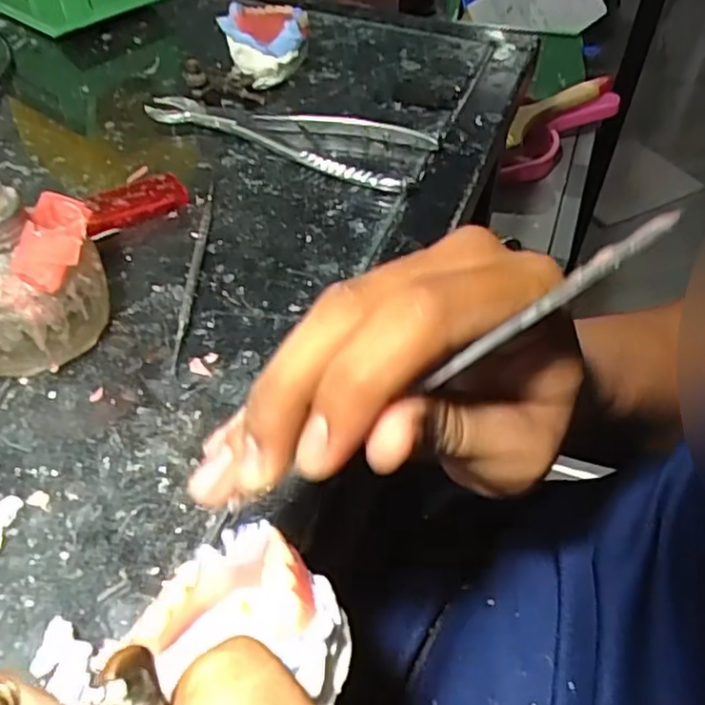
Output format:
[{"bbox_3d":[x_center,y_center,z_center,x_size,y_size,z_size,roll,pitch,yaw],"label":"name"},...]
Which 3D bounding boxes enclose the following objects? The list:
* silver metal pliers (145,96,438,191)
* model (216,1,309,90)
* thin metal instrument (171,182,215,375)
[{"bbox_3d":[-0.045,-0.148,0.451,0.188,0.015,0.064,20,50,15],"label":"silver metal pliers"},{"bbox_3d":[-0.064,-0.223,0.495,0.064,0.045,0.062,-3,48,-5],"label":"model"},{"bbox_3d":[-0.083,-0.047,0.358,0.007,0.006,0.145,1,48,-1],"label":"thin metal instrument"}]

